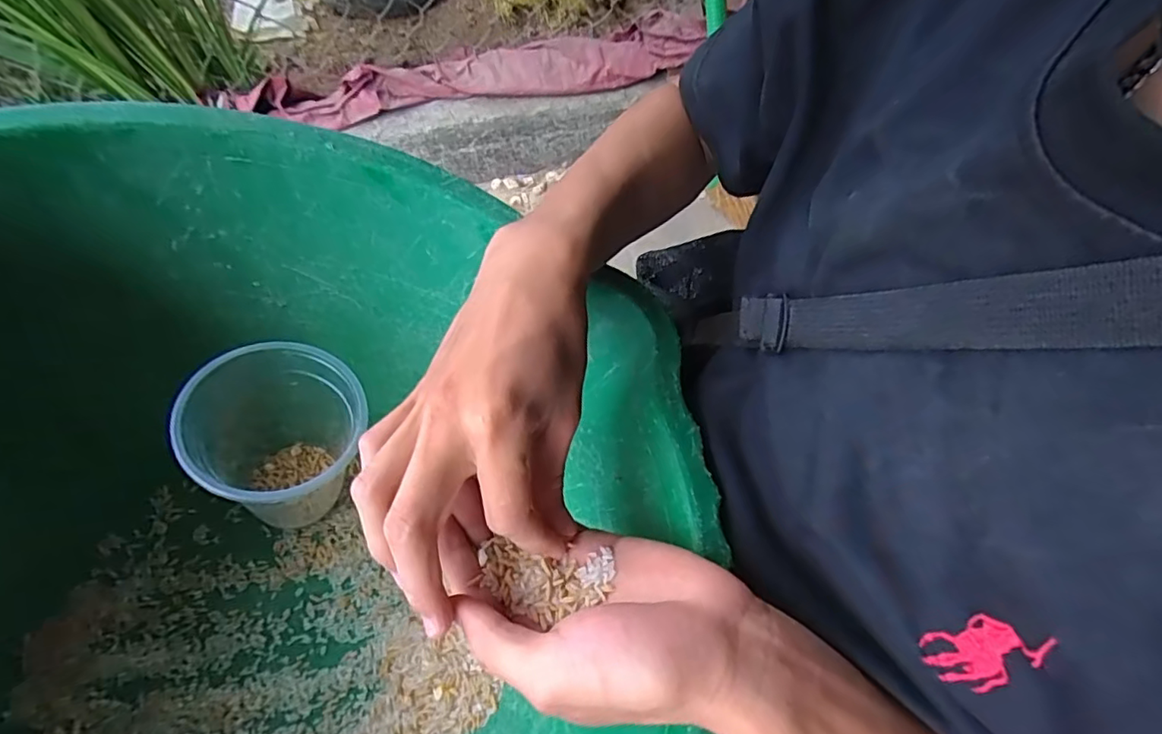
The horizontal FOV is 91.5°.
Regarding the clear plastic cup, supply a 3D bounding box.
[{"bbox_3d":[-0.192,0.049,0.357,0.089,0.136,0.090,10,64,-21],"label":"clear plastic cup"}]

